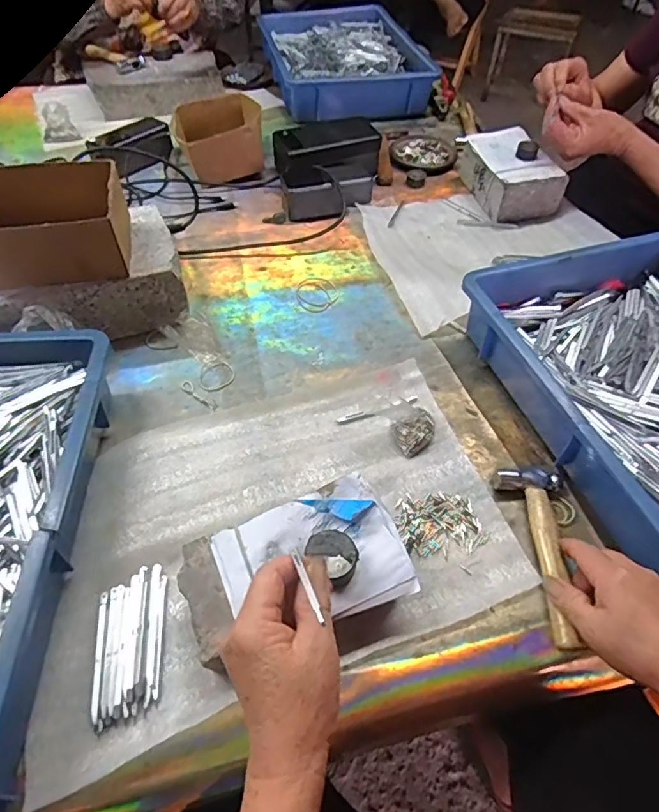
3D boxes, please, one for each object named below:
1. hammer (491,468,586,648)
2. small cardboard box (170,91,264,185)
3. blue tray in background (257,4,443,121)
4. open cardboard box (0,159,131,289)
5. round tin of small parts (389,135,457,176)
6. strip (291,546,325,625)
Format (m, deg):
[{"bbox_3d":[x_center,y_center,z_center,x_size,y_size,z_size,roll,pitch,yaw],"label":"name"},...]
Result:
[{"bbox_3d":[0.184,0.118,0.433,0.061,0.018,0.160,3,49,1],"label":"hammer"},{"bbox_3d":[-0.167,-0.420,0.795,0.133,0.059,0.138,-18,54,-15],"label":"small cardboard box"},{"bbox_3d":[0.025,-0.719,1.068,0.293,0.085,0.399,-7,52,-7],"label":"blue tray in background"},{"bbox_3d":[-0.297,-0.194,0.540,0.157,0.071,0.117,-9,52,-8],"label":"open cardboard box"},{"bbox_3d":[0.160,-0.442,0.894,0.115,0.017,0.134,-3,51,-3],"label":"round tin of small parts"},{"bbox_3d":[-0.012,0.101,0.294,0.005,0.006,0.049,-16,36,-14],"label":"strip"}]

